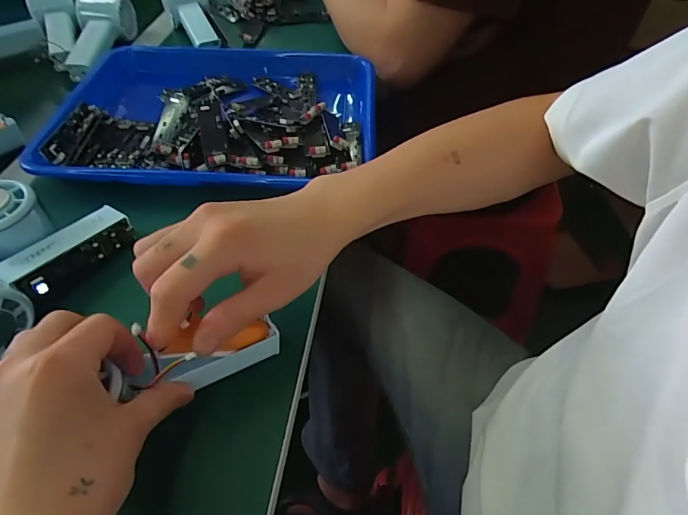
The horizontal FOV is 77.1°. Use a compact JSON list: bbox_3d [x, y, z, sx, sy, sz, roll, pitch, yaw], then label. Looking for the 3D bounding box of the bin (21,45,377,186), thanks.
[{"bbox_3d":[-0.162,-0.146,0.498,0.379,0.086,0.245,1,51,1],"label":"bin"}]

